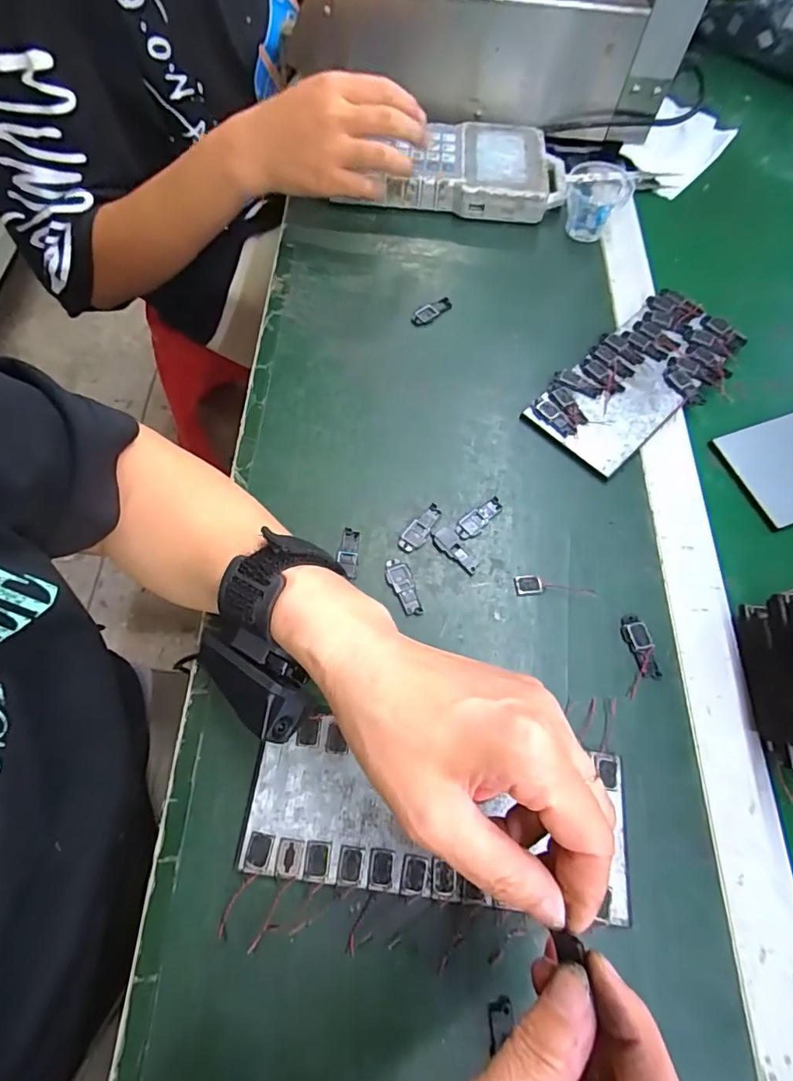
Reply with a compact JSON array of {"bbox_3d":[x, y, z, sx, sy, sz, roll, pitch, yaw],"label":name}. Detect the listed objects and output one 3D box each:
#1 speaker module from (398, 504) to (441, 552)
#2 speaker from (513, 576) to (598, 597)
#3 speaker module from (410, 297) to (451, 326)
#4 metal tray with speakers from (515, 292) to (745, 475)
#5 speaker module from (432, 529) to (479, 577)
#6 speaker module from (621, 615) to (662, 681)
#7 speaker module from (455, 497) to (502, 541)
[{"bbox_3d":[0.017,-0.009,0.351,0.015,0.004,0.040,35,68,14],"label":"speaker module"},{"bbox_3d":[0.104,0.030,0.337,0.050,0.005,0.013,0,72,6],"label":"speaker"},{"bbox_3d":[0.030,-0.197,0.440,0.039,0.004,0.014,-37,71,-17],"label":"speaker module"},{"bbox_3d":[0.197,-0.131,0.415,0.190,0.019,0.087,-39,72,-18],"label":"metal tray with speakers"},{"bbox_3d":[0.040,0.008,0.347,0.015,0.004,0.038,-33,70,-16],"label":"speaker module"},{"bbox_3d":[0.154,0.067,0.324,0.016,0.004,0.040,-8,65,-6],"label":"speaker module"},{"bbox_3d":[0.058,-0.016,0.358,0.015,0.004,0.042,41,70,16],"label":"speaker module"}]

